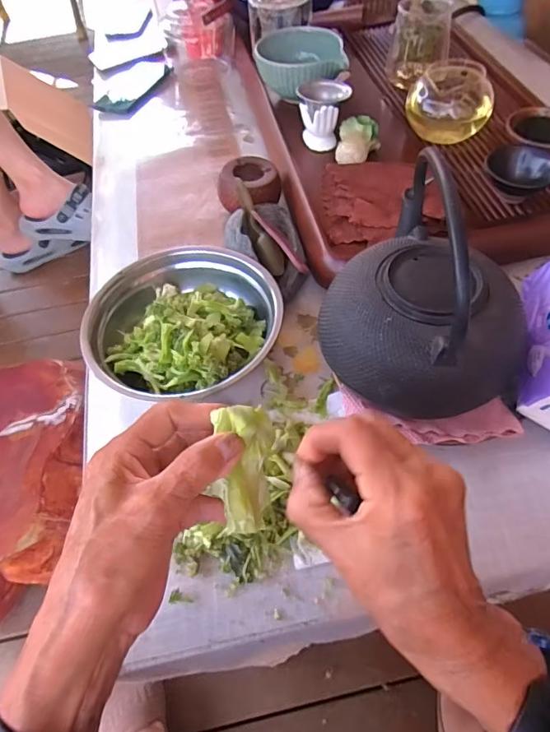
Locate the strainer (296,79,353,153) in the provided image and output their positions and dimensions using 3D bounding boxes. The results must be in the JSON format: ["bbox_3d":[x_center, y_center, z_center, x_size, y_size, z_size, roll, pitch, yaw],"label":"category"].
[{"bbox_3d":[0.061,-0.331,0.626,0.058,0.067,0.055,25,62,20],"label":"strainer"}]

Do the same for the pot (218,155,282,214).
[{"bbox_3d":[-0.035,-0.227,0.619,0.069,0.060,0.082,26,62,20],"label":"pot"}]

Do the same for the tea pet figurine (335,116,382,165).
[{"bbox_3d":[0.105,-0.285,0.598,0.054,0.031,0.058,2,56,6],"label":"tea pet figurine"}]

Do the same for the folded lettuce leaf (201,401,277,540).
[{"bbox_3d":[-0.018,0.057,0.266,0.032,0.019,0.068,-1,76,5],"label":"folded lettuce leaf"}]

